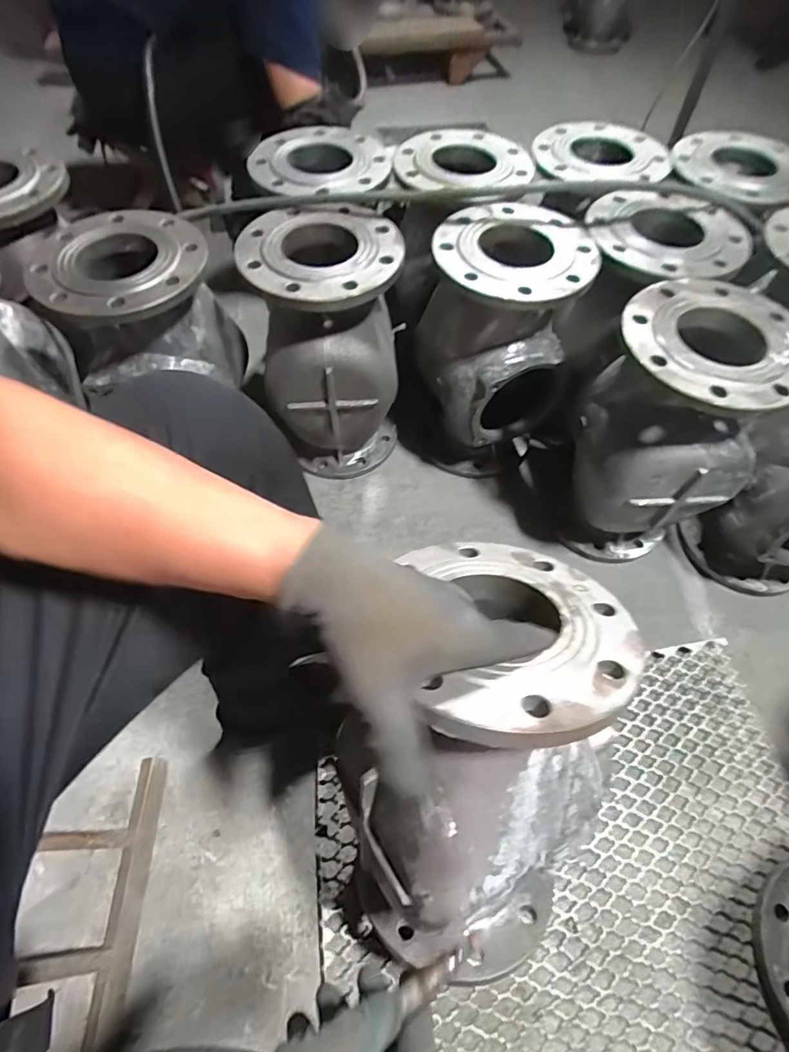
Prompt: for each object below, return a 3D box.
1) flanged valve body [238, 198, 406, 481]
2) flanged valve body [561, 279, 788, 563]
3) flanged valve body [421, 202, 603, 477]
[{"bbox_3d":[-0.097,-0.260,0.790,0.205,0.373,0.203,-9,61,-6],"label":"flanged valve body"},{"bbox_3d":[0.368,-0.114,0.710,0.221,0.362,0.230,0,60,-1],"label":"flanged valve body"},{"bbox_3d":[0.153,-0.268,0.797,0.185,0.370,0.194,0,60,-1],"label":"flanged valve body"}]

